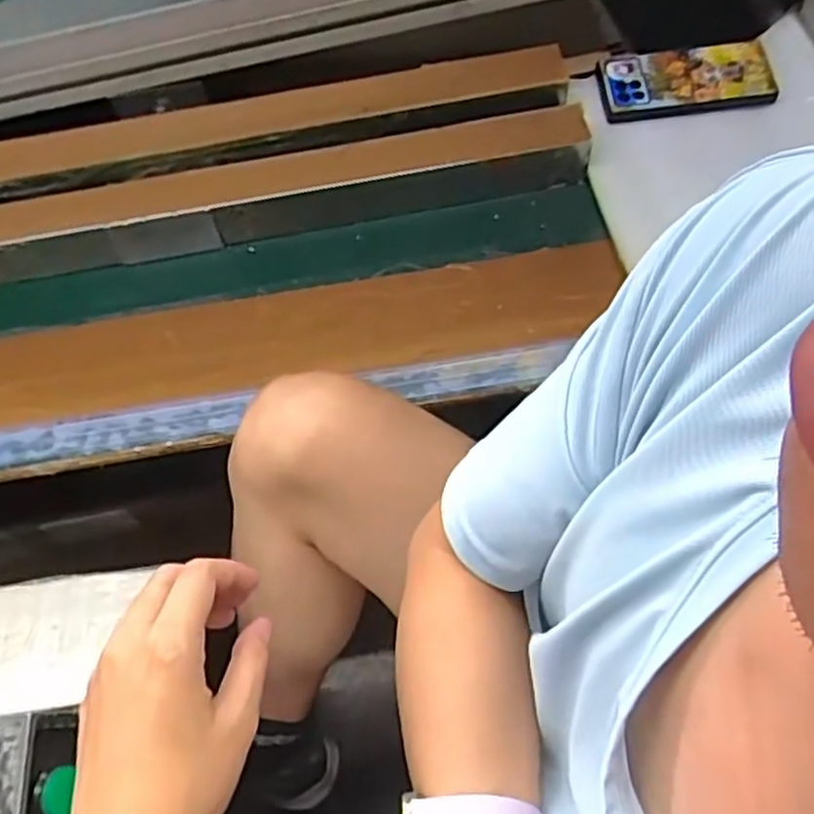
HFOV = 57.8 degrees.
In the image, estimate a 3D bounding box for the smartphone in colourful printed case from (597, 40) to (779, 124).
[{"bbox_3d":[0.269,-0.321,0.719,0.157,0.011,0.080,-6,77,4],"label":"smartphone in colourful printed case"}]

